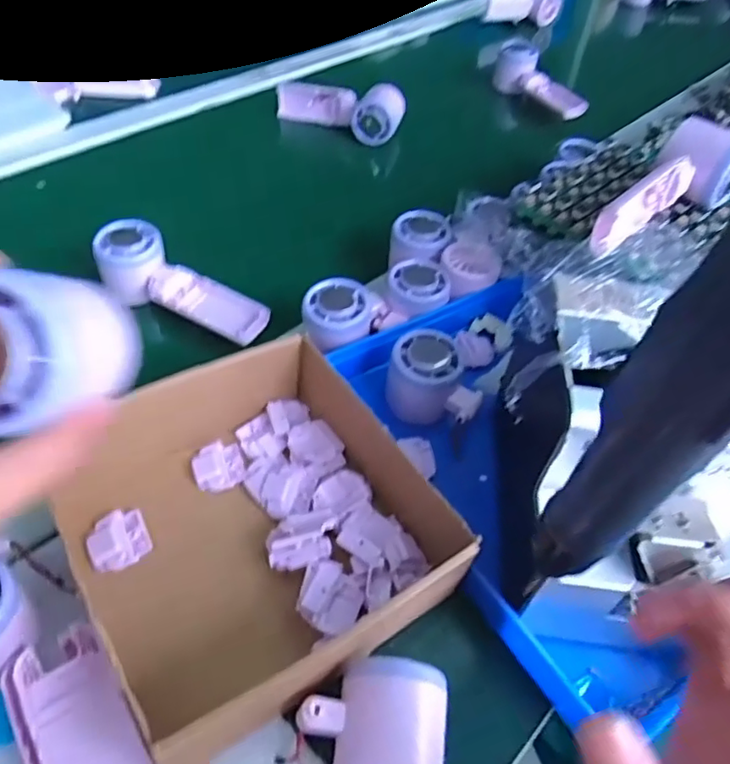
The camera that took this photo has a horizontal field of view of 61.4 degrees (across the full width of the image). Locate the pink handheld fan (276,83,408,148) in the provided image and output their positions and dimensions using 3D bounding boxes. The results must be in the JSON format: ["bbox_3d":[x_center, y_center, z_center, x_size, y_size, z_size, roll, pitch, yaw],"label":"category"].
[{"bbox_3d":[-0.033,-0.366,0.805,0.170,0.054,0.065,20,51,11],"label":"pink handheld fan"}]

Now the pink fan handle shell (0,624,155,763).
[{"bbox_3d":[-0.143,0.178,0.310,0.051,0.016,0.108,-25,57,-25],"label":"pink fan handle shell"}]

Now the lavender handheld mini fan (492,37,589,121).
[{"bbox_3d":[0.258,-0.430,0.884,0.046,0.066,0.154,-20,54,-21],"label":"lavender handheld mini fan"}]

